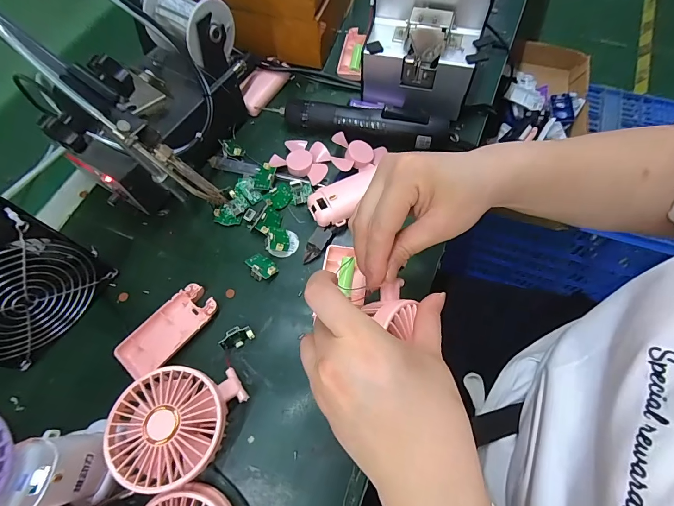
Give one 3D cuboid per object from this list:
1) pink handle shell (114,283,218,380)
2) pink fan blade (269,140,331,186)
[{"bbox_3d":[-0.163,0.075,0.339,0.047,0.014,0.096,39,72,16],"label":"pink handle shell"},{"bbox_3d":[-0.040,-0.113,0.419,0.069,0.013,0.054,23,69,10],"label":"pink fan blade"}]

